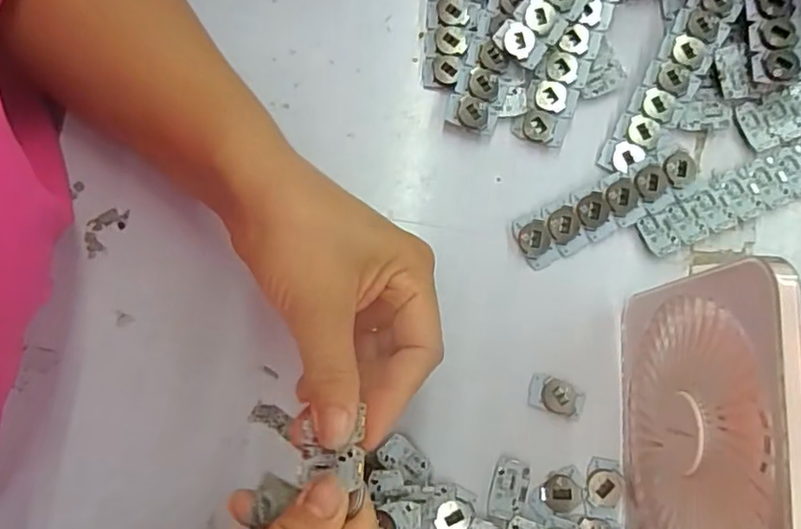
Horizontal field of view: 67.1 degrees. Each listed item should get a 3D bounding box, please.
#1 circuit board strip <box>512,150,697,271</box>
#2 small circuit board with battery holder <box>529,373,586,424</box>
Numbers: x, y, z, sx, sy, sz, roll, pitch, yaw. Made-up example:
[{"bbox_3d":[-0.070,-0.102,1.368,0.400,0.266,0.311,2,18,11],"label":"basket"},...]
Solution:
[{"bbox_3d":[0.116,-0.032,0.339,0.104,0.014,0.030,-25,81,-6],"label":"circuit board strip"},{"bbox_3d":[0.085,0.071,0.326,0.029,0.006,0.018,21,80,3],"label":"small circuit board with battery holder"}]

